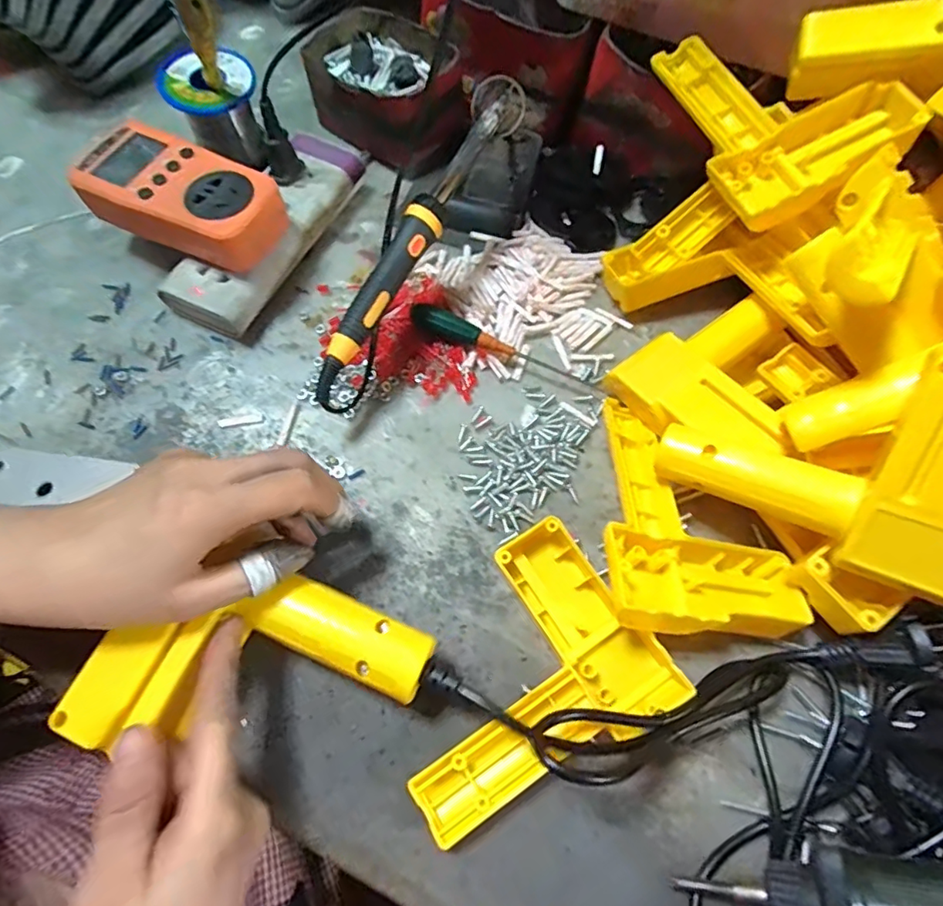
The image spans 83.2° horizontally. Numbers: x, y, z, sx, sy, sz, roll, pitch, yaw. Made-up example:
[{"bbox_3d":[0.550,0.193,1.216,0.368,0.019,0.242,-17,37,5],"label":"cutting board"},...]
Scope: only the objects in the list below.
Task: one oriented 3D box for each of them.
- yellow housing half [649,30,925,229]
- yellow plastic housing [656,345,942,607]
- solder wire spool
[{"bbox_3d":[0.197,-0.214,0.340,0.117,0.033,0.145,-16,71,5],"label":"yellow housing half"},{"bbox_3d":[0.167,-0.004,0.254,0.137,0.107,0.016,23,30,35],"label":"yellow plastic housing"},{"bbox_3d":[-0.185,-0.248,0.392,0.059,0.064,0.059,-11,69,-8],"label":"solder wire spool"}]

